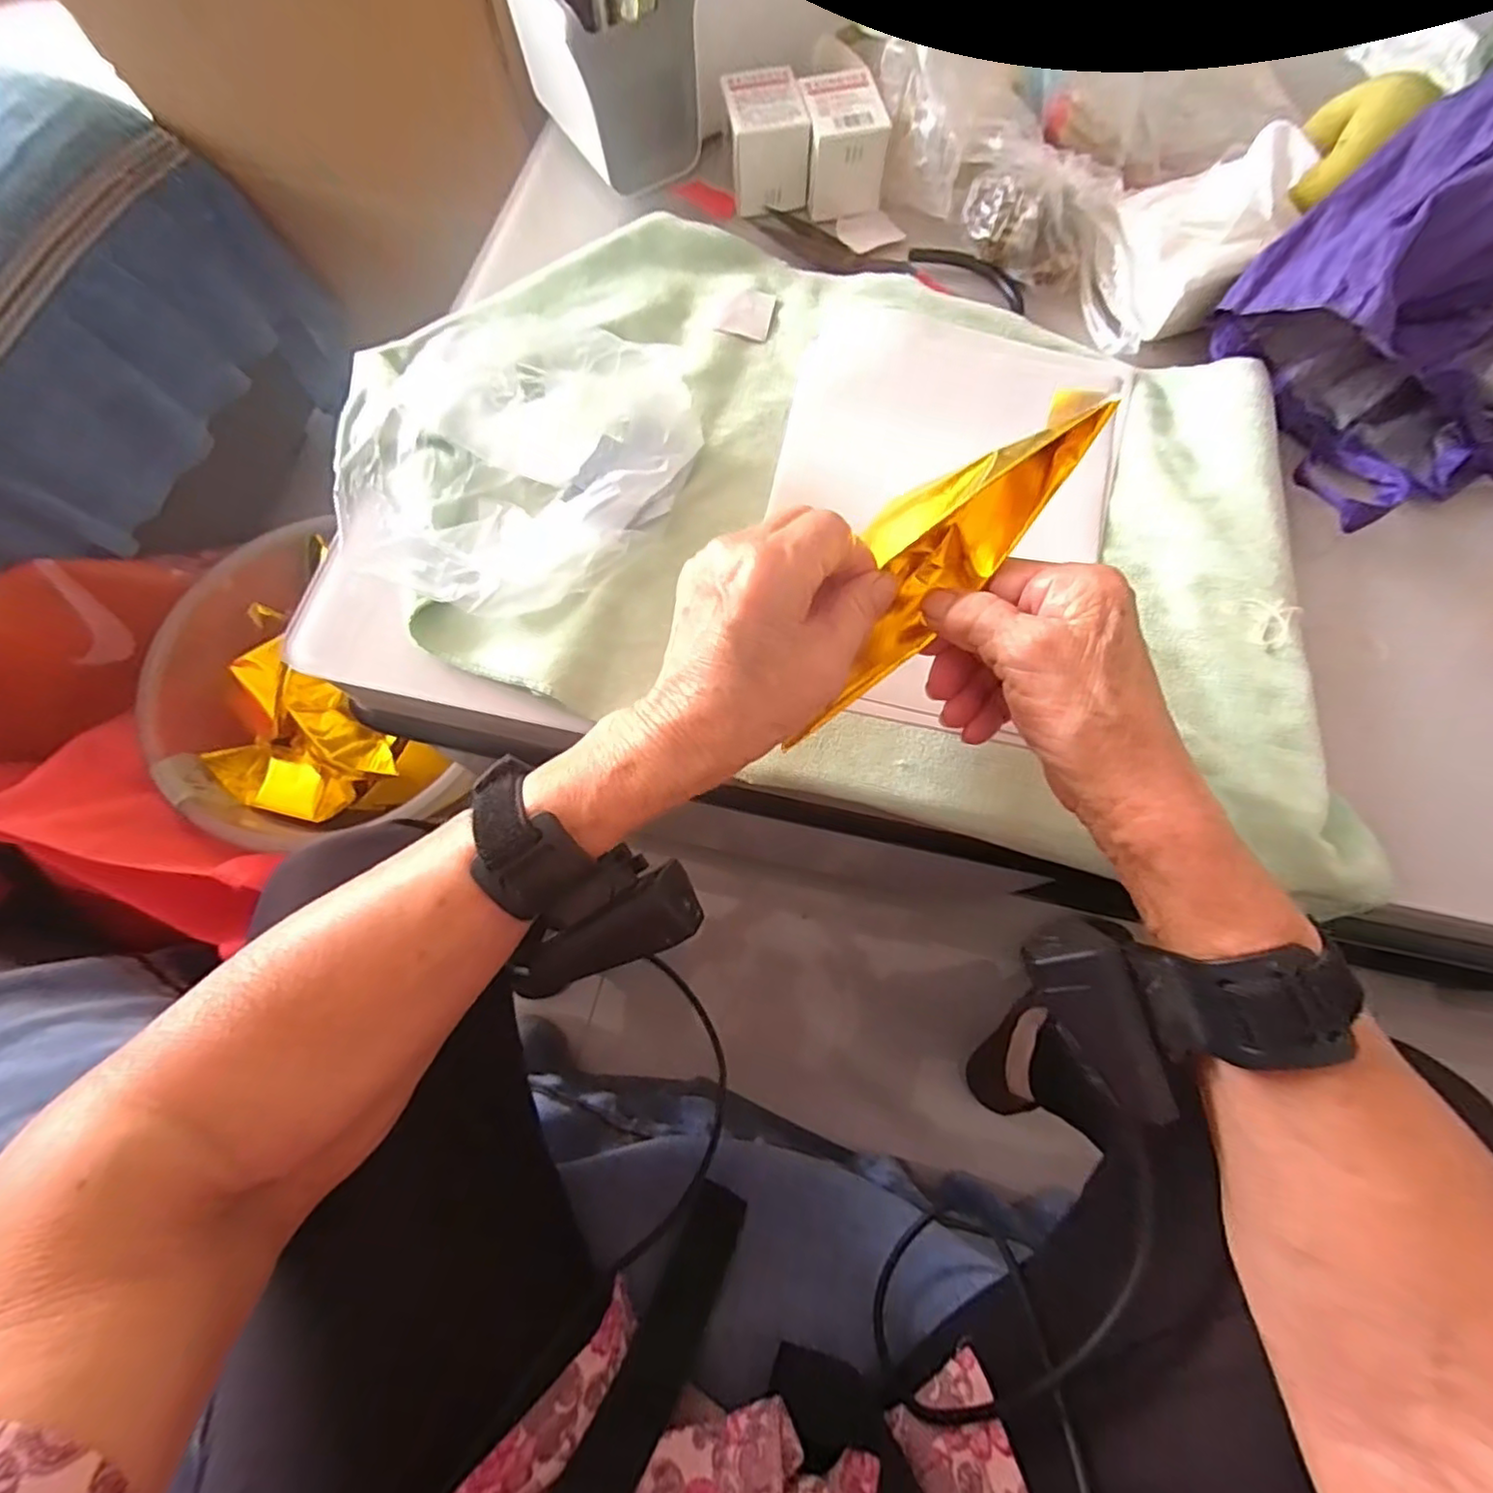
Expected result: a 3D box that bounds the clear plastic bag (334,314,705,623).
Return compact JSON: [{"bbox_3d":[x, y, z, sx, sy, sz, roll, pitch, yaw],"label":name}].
[{"bbox_3d":[-0.127,-0.162,0.352,0.149,0.069,0.197,34,76,11],"label":"clear plastic bag"}]

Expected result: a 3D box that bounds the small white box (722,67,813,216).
[{"bbox_3d":[0.014,-0.431,0.451,0.053,0.047,0.060,-7,72,-1],"label":"small white box"}]

